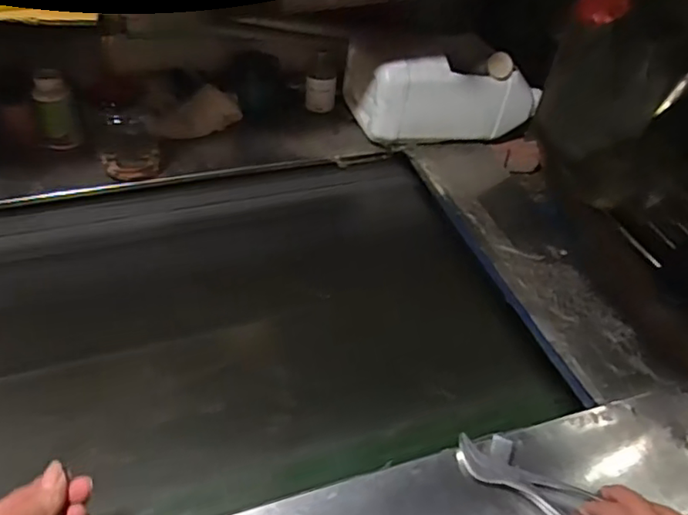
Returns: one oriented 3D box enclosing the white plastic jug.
[{"bbox_3d":[0.157,-0.250,0.912,0.267,0.138,0.105,-6,47,-13],"label":"white plastic jug"}]

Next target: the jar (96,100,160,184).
[{"bbox_3d":[-0.289,-0.163,0.790,0.082,0.116,0.066,-10,48,-16],"label":"jar"}]

